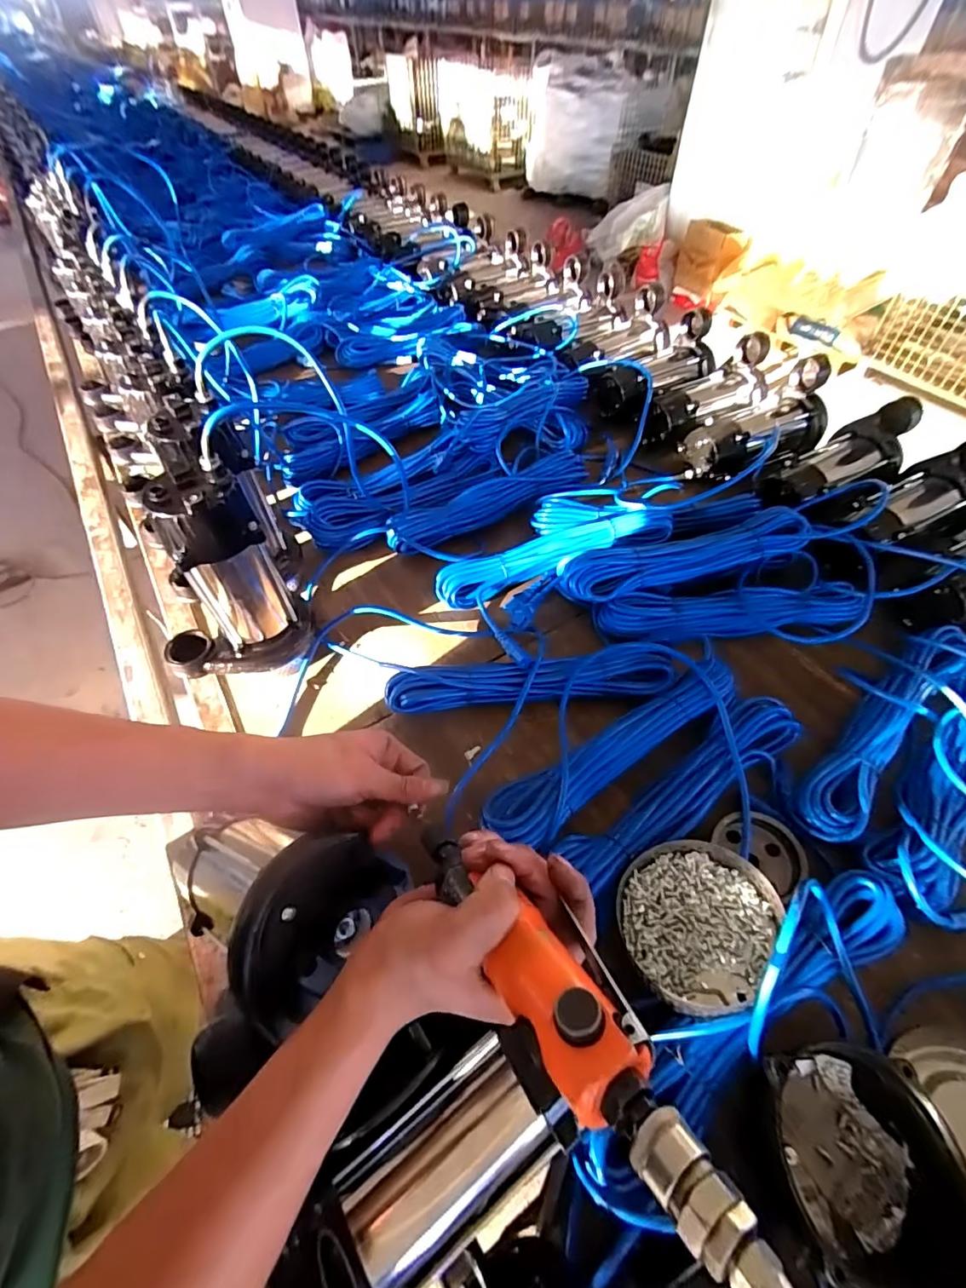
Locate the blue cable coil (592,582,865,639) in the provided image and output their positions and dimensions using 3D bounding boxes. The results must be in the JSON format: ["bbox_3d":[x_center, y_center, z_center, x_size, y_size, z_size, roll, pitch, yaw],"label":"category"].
[{"bbox_3d":[0.315,-0.041,0.675,0.331,0.043,0.068,0,53,1],"label":"blue cable coil"}]

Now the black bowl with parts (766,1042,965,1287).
[{"bbox_3d":[0.269,0.360,0.361,0.111,0.054,0.124,-7,53,-5],"label":"black bowl with parts"}]

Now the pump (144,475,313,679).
[{"bbox_3d":[-0.303,-0.054,0.583,0.158,0.266,0.090,-7,53,-5],"label":"pump"}]

